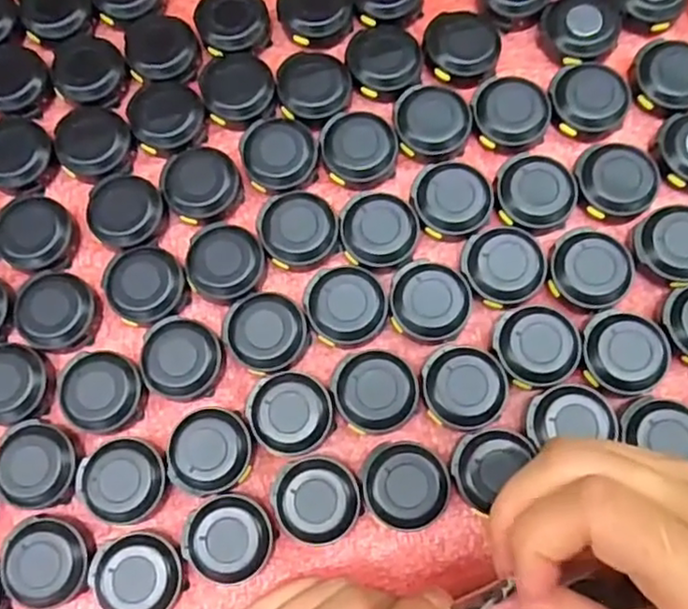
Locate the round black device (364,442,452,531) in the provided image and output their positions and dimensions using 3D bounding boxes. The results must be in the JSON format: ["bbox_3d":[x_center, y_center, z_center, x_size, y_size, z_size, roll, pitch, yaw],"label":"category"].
[{"bbox_3d":[0.021,0.063,0.228,0.028,0.013,0.029,-1,75,2],"label":"round black device"}]

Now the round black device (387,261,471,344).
[{"bbox_3d":[0.032,-0.002,0.240,0.029,0.006,0.029,-1,75,2],"label":"round black device"}]

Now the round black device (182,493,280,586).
[{"bbox_3d":[-0.040,0.080,0.227,0.028,0.013,0.029,-1,75,2],"label":"round black device"}]

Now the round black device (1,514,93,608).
[{"bbox_3d":[-0.101,0.087,0.224,0.029,0.008,0.028,-1,75,2],"label":"round black device"}]

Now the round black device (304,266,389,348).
[{"bbox_3d":[0.001,0.000,0.244,0.029,0.012,0.028,-1,75,2],"label":"round black device"}]

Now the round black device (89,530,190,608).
[{"bbox_3d":[-0.069,0.092,0.225,0.028,0.014,0.029,-1,75,2],"label":"round black device"}]

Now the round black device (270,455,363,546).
[{"bbox_3d":[-0.009,0.068,0.229,0.029,0.012,0.029,-1,75,2],"label":"round black device"}]

